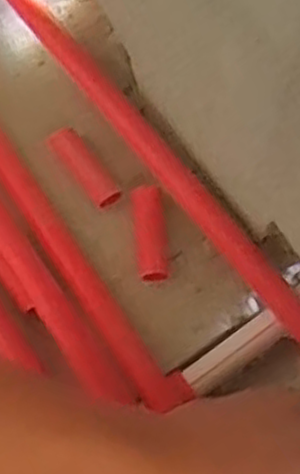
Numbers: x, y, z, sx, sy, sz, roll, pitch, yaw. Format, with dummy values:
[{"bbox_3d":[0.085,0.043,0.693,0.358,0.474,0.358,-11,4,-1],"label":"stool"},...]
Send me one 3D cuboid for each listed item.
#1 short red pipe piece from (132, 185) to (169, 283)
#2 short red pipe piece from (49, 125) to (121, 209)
[{"bbox_3d":[0.000,-0.001,0.492,0.019,0.021,0.061,-5,72,-1],"label":"short red pipe piece"},{"bbox_3d":[-0.043,-0.047,0.512,0.020,0.014,0.064,-36,75,-10],"label":"short red pipe piece"}]

